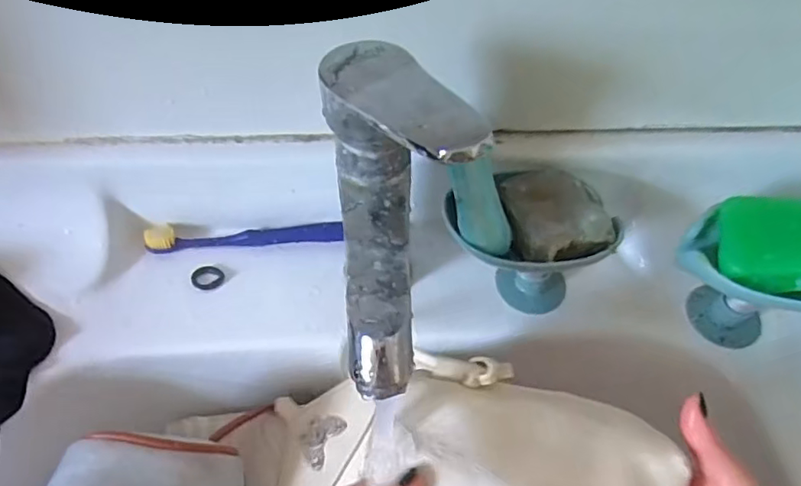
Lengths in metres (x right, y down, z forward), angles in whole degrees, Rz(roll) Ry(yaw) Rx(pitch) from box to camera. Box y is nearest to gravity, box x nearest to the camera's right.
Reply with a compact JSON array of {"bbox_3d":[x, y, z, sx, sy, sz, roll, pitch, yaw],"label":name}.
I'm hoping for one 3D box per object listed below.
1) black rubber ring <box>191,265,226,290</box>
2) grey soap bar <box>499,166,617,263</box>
[{"bbox_3d":[-0.137,0.025,0.416,0.022,0.004,0.018,-11,72,-19],"label":"black rubber ring"},{"bbox_3d":[0.097,-0.022,0.364,0.061,0.018,0.065,-11,53,-11],"label":"grey soap bar"}]

